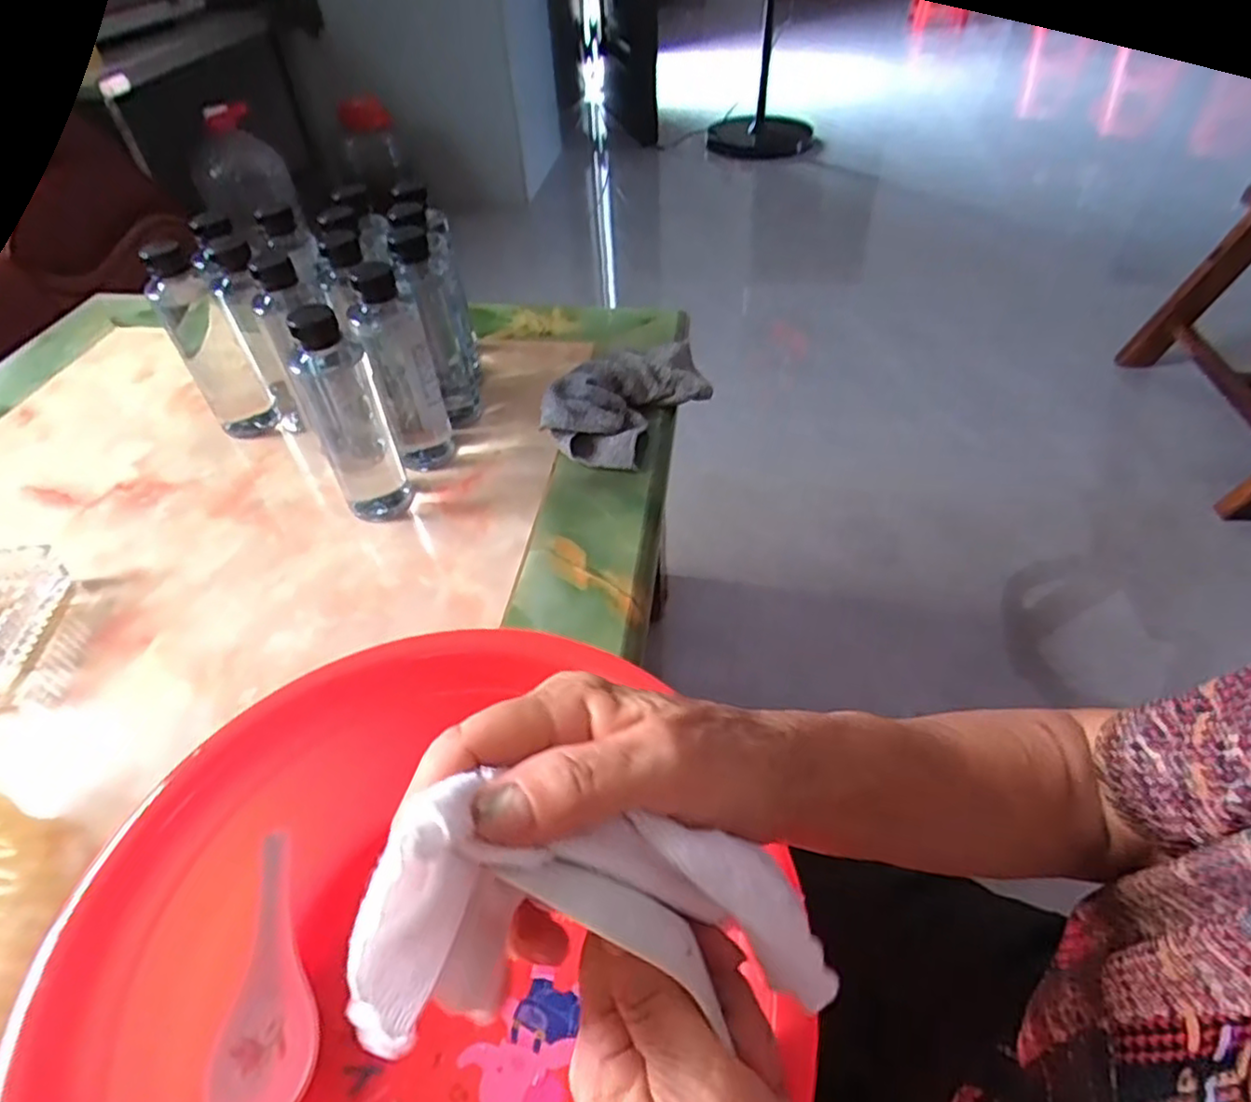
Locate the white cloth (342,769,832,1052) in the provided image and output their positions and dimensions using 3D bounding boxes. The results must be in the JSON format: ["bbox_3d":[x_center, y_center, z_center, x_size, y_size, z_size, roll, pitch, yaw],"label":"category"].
[{"bbox_3d":[-0.002,0.099,0.188,0.131,0.045,0.050,13,43,-19],"label":"white cloth"}]

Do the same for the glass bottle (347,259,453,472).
[{"bbox_3d":[-0.187,-0.152,0.585,0.050,0.174,0.048,-17,48,-11],"label":"glass bottle"}]

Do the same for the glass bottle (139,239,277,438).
[{"bbox_3d":[-0.367,-0.178,0.623,0.057,0.174,0.046,-27,50,-19],"label":"glass bottle"}]

